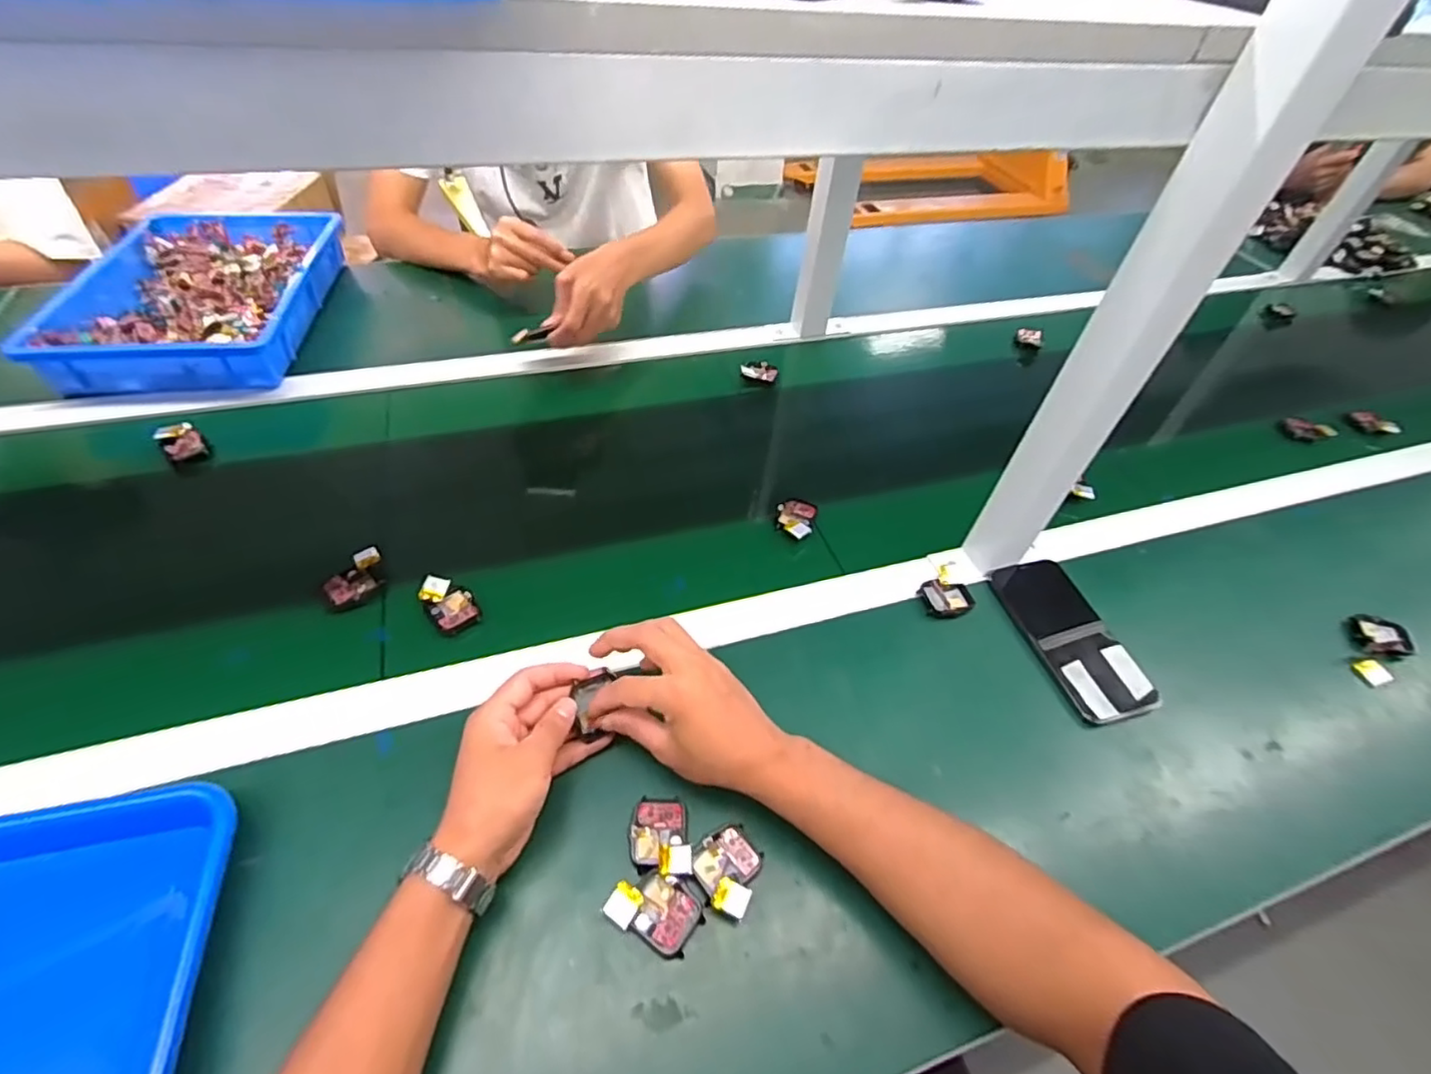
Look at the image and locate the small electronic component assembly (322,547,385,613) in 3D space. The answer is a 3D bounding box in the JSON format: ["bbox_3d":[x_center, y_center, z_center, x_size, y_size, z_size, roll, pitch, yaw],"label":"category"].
[{"bbox_3d":[-0.315,0.037,0.549,0.050,0.012,0.048,-27,56,-26],"label":"small electronic component assembly"}]

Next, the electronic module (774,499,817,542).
[{"bbox_3d":[0.081,-0.020,0.640,0.040,0.013,0.056,12,49,6],"label":"electronic module"}]

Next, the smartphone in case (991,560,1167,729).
[{"bbox_3d":[0.320,0.087,0.565,0.074,0.018,0.158,-9,50,-12],"label":"smartphone in case"}]

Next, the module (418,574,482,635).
[{"bbox_3d":[-0.229,0.056,0.538,0.057,0.015,0.037,38,56,25],"label":"module"}]

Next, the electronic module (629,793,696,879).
[{"bbox_3d":[-0.038,0.204,0.429,0.039,0.009,0.052,-3,49,-8],"label":"electronic module"}]

